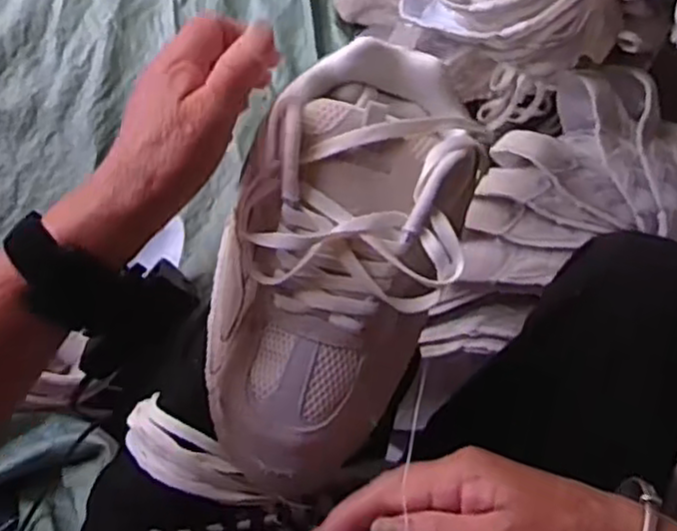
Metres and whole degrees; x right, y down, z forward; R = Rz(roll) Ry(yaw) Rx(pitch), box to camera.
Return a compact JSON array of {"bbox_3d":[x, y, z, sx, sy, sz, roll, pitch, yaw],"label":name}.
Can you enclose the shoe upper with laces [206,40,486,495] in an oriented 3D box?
[{"bbox_3d":[-0.005,0.007,0.403,0.124,0.062,0.255,18,100,5],"label":"shoe upper with laces"}]

